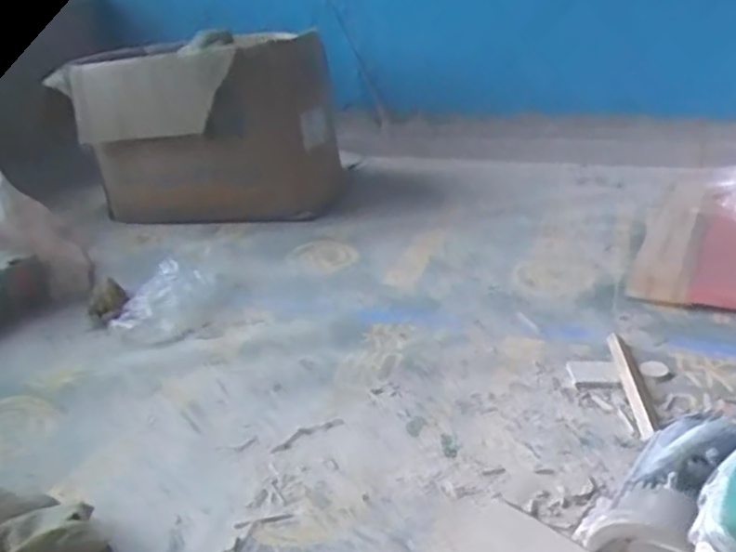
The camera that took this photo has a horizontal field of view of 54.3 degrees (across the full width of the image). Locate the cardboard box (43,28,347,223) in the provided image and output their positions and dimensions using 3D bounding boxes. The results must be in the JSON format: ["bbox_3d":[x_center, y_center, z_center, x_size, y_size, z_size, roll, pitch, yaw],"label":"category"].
[{"bbox_3d":[-0.351,-0.321,1.619,0.495,0.396,0.276,-1,26,5],"label":"cardboard box"}]

